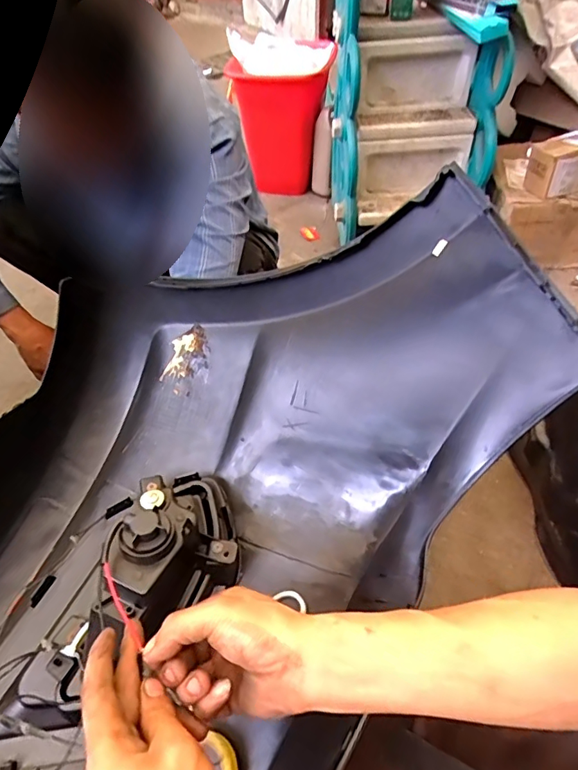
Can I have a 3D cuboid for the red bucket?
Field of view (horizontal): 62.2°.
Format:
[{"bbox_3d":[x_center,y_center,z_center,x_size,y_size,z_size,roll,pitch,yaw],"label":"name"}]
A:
[{"bbox_3d":[-0.018,-0.936,1.730,0.341,0.479,0.317,1,46,5],"label":"red bucket"}]

